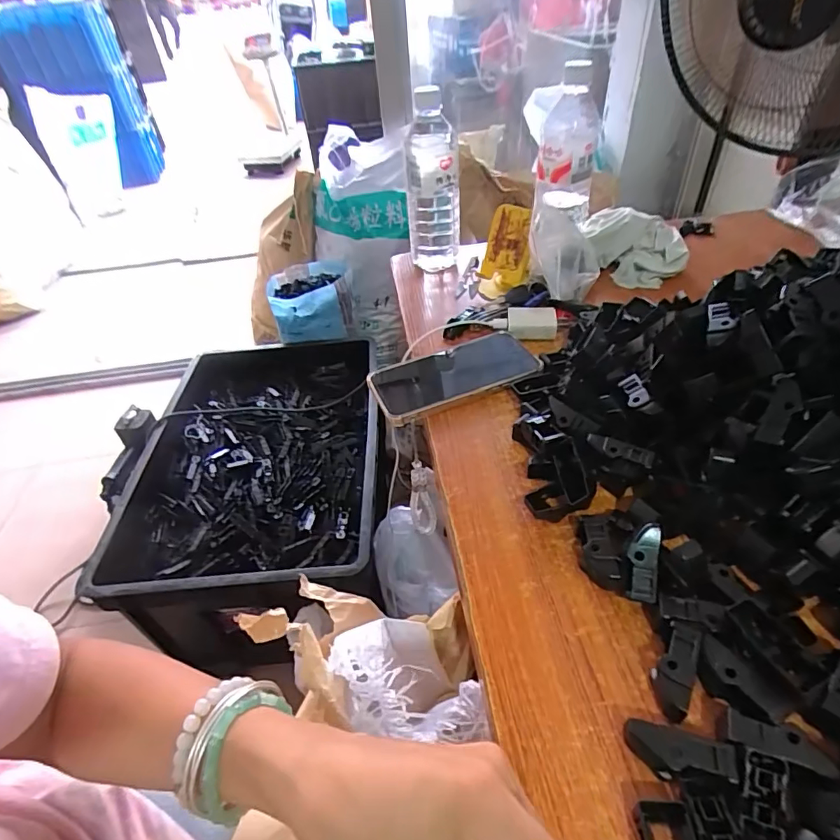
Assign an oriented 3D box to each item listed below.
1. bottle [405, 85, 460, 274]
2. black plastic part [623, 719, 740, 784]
[{"bbox_3d":[0.015,-0.299,0.632,0.068,0.201,0.074,-3,42,3],"label":"bottle"},{"bbox_3d":[0.129,0.169,0.249,0.048,0.021,0.019,6,43,13],"label":"black plastic part"}]

